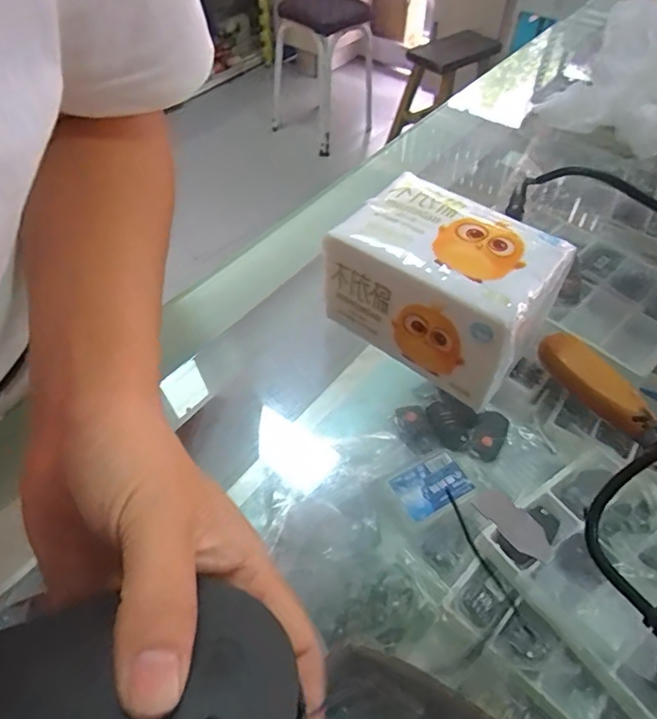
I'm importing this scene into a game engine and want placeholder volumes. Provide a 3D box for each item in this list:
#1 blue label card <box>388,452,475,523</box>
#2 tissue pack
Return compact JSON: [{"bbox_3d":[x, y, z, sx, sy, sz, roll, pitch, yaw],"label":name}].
[{"bbox_3d":[0.112,0.137,0.583,0.076,0.011,0.054,-21,54,-18],"label":"blue label card"},{"bbox_3d":[0.068,-0.046,0.317,0.118,0.067,0.084,32,57,22],"label":"tissue pack"}]

